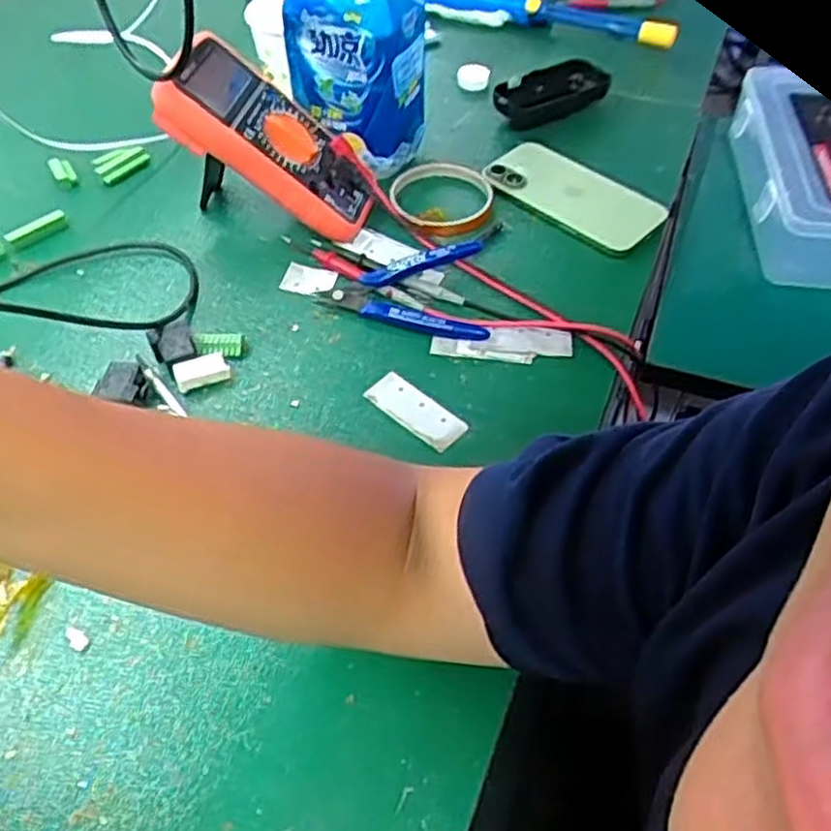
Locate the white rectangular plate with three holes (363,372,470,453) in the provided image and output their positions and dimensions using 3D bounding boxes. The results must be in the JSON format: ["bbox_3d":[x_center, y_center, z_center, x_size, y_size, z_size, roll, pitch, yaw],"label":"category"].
[{"bbox_3d":[0.001,-0.004,0.491,0.069,0.004,0.027,37,59,24],"label":"white rectangular plate with three holes"}]

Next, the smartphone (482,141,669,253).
[{"bbox_3d":[0.130,-0.183,0.619,0.141,0.011,0.072,37,63,24],"label":"smartphone"}]

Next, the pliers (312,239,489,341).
[{"bbox_3d":[-0.009,-0.088,0.537,0.114,0.032,0.077,-3,52,-4],"label":"pliers"}]

